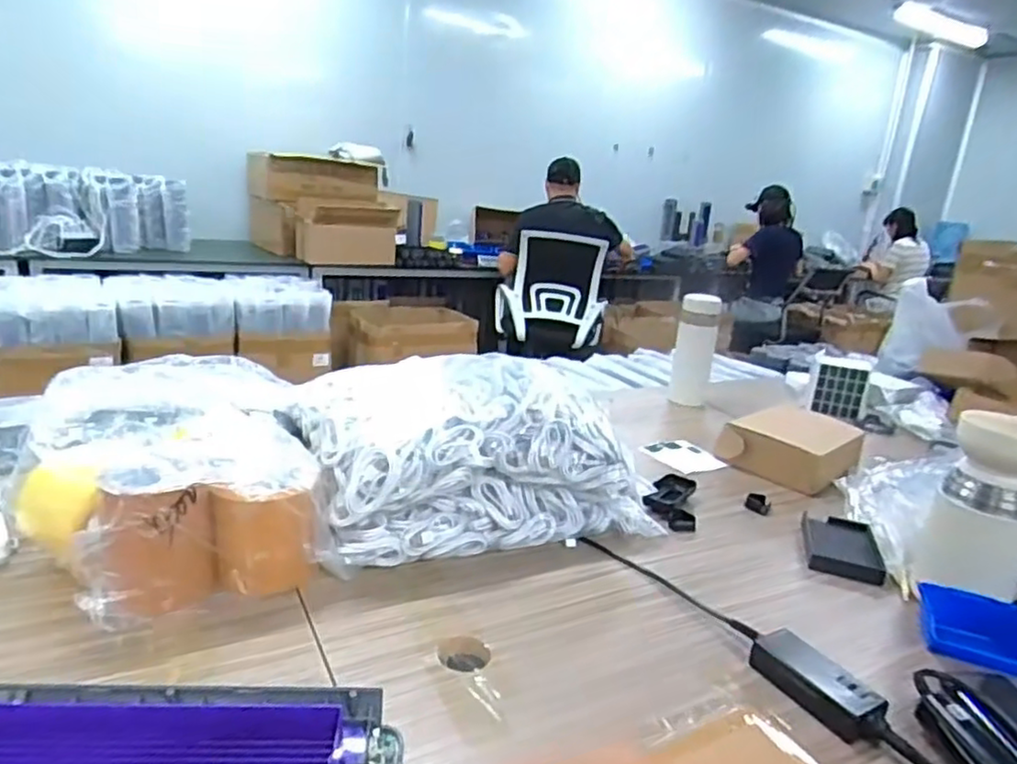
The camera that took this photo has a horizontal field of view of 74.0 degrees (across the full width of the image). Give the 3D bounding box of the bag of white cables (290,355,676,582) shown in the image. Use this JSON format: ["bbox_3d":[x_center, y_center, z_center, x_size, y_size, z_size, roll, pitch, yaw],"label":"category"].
[{"bbox_3d":[-0.048,0.084,0.923,0.446,0.168,0.287,-3,19,-27],"label":"bag of white cables"}]

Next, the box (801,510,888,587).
[{"bbox_3d":[0.470,0.225,0.943,0.097,0.024,0.170,11,17,17],"label":"box"}]

